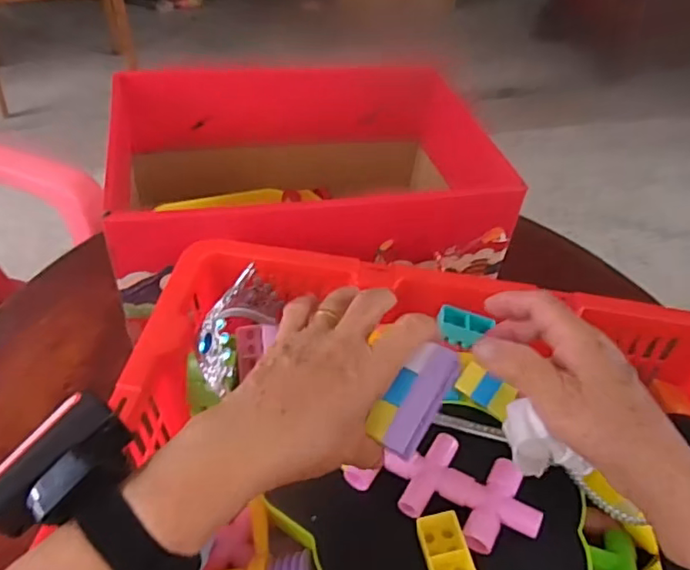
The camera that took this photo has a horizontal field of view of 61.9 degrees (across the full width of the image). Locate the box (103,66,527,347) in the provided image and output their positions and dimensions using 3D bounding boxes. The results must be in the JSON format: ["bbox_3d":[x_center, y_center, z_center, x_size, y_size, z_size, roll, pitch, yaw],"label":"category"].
[{"bbox_3d":[-0.049,-0.114,0.656,0.379,0.183,0.312,-4,45,-12],"label":"box"}]

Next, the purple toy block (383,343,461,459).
[{"bbox_3d":[0.048,0.070,0.352,0.021,0.012,0.069,25,78,18],"label":"purple toy block"}]

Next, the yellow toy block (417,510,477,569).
[{"bbox_3d":[0.060,0.159,0.333,0.027,0.017,0.048,-4,45,-12],"label":"yellow toy block"}]

